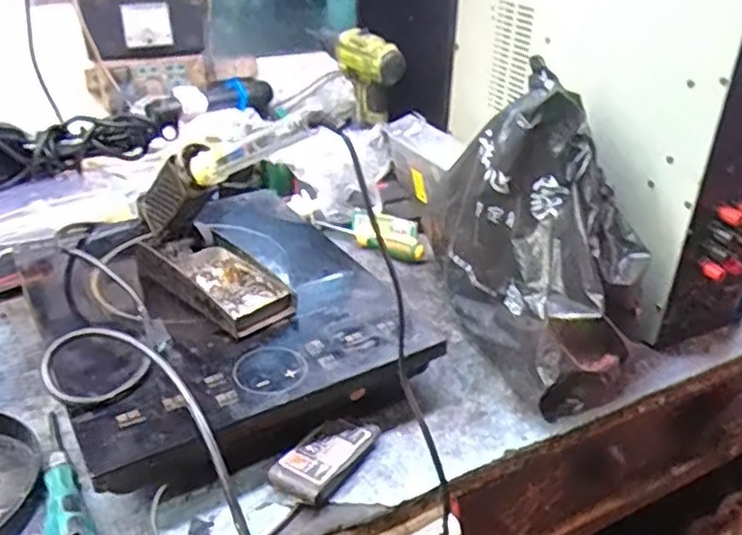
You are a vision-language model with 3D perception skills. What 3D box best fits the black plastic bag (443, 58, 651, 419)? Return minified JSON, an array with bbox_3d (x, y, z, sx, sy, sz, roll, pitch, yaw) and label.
[{"bbox_3d":[0.162,-0.046,0.650,0.134,0.228,0.274,-10,31,-17],"label":"black plastic bag"}]

